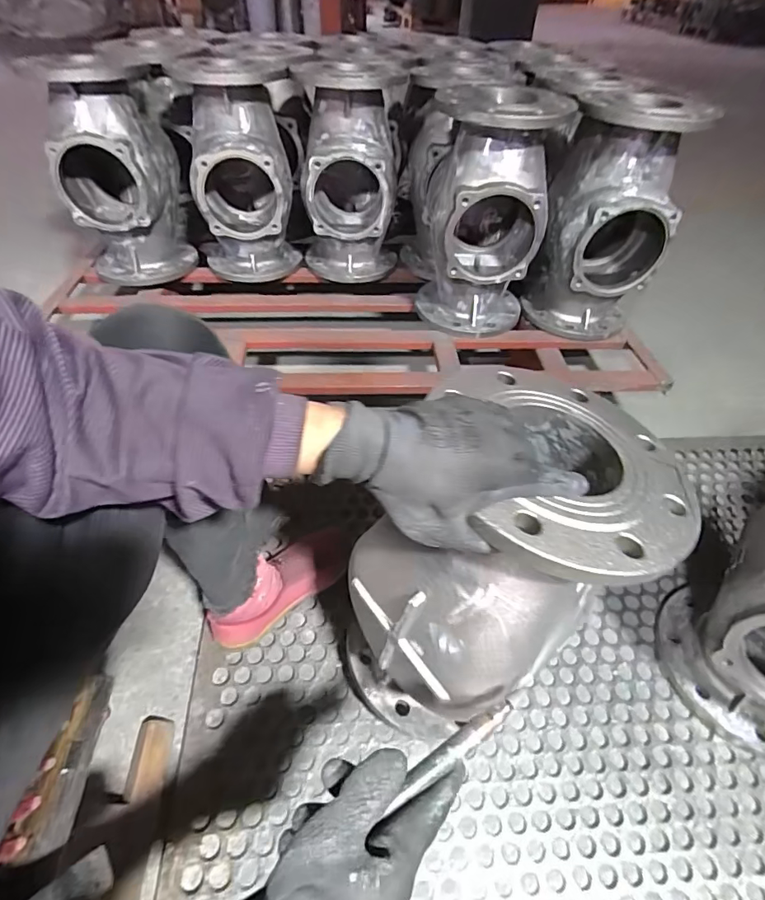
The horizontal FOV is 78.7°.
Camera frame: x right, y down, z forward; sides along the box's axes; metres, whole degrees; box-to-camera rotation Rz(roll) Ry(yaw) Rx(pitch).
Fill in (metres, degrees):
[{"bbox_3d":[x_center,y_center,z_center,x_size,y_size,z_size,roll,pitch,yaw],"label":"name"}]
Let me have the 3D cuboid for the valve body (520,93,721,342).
[{"bbox_3d":[0.410,-0.426,0.867,0.204,0.359,0.245,12,48,9],"label":"valve body"}]

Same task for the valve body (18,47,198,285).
[{"bbox_3d":[-0.536,-0.602,0.991,0.266,0.348,0.334,-18,51,-18],"label":"valve body"}]

